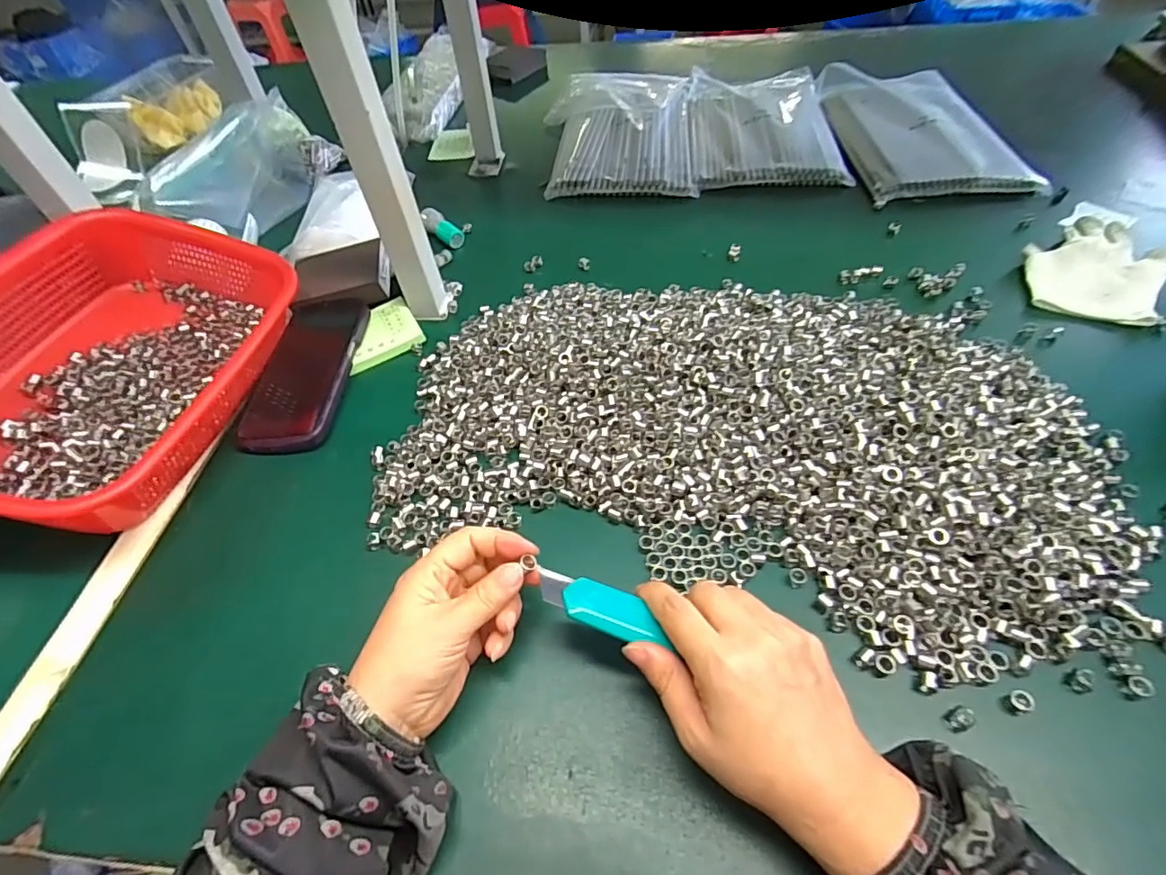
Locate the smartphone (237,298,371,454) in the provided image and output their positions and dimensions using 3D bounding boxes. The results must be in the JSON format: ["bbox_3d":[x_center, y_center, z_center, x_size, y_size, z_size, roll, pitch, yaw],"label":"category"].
[{"bbox_3d":[-0.246,-0.060,0.486,0.083,0.016,0.166,-6,55,8],"label":"smartphone"}]

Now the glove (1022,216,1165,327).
[{"bbox_3d":[0.472,-0.160,0.500,0.103,0.017,0.153,24,57,23],"label":"glove"}]

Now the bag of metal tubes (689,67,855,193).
[{"bbox_3d":[0.238,-0.427,0.737,0.180,0.026,0.308,1,51,7],"label":"bag of metal tubes"}]

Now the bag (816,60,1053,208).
[{"bbox_3d":[0.426,-0.402,0.695,0.193,0.030,0.320,-2,51,4],"label":"bag"}]

